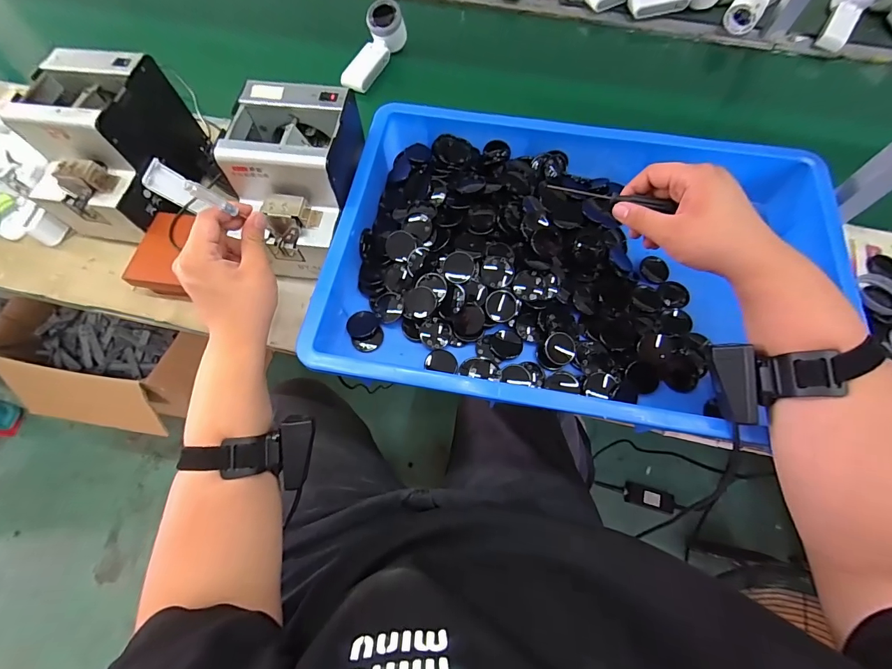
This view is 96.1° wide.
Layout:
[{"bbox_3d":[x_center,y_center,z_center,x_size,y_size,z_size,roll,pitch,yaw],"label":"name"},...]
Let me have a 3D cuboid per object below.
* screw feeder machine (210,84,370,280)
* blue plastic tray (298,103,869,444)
[{"bbox_3d":[-0.180,-0.181,0.488,0.132,0.135,0.178,5,66,1],"label":"screw feeder machine"},{"bbox_3d":[0.157,-0.090,0.487,0.555,0.082,0.392,9,66,3],"label":"blue plastic tray"}]

